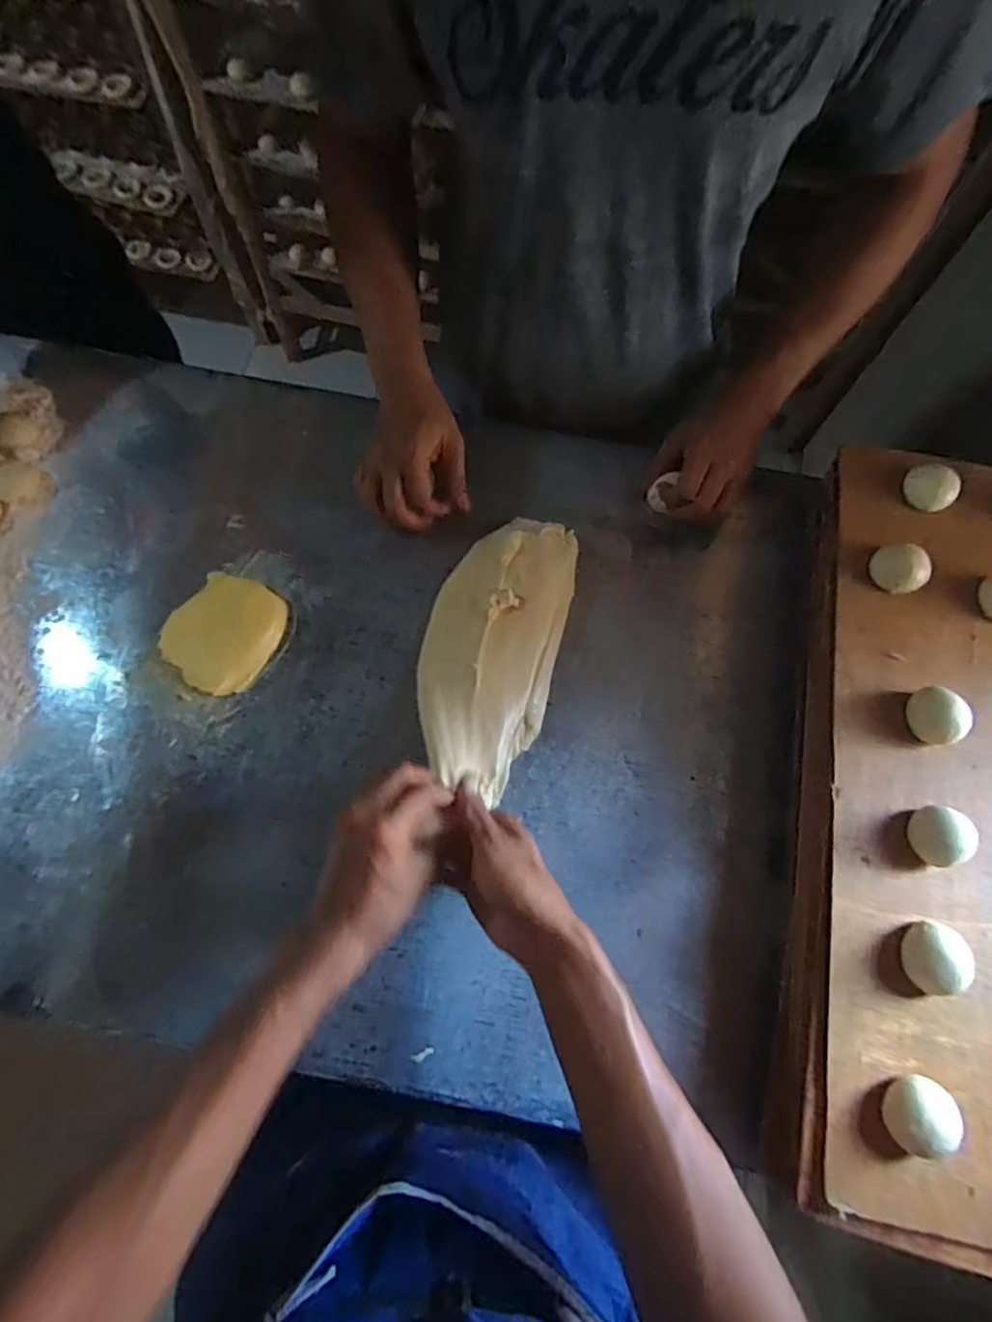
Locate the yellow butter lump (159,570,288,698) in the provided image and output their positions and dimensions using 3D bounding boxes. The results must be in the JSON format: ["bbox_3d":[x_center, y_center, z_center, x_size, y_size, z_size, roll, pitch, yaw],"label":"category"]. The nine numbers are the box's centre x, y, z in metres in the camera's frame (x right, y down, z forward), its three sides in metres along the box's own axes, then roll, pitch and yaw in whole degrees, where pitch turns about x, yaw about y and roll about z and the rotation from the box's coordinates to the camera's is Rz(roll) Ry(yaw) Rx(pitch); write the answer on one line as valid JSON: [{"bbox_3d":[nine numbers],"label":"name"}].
[{"bbox_3d":[-0.247,-0.027,0.561,0.094,0.019,0.105,34,73,10],"label":"yellow butter lump"}]

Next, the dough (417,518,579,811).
[{"bbox_3d":[-0.005,-0.017,0.559,0.123,0.055,0.276,13,65,6],"label":"dough"}]

